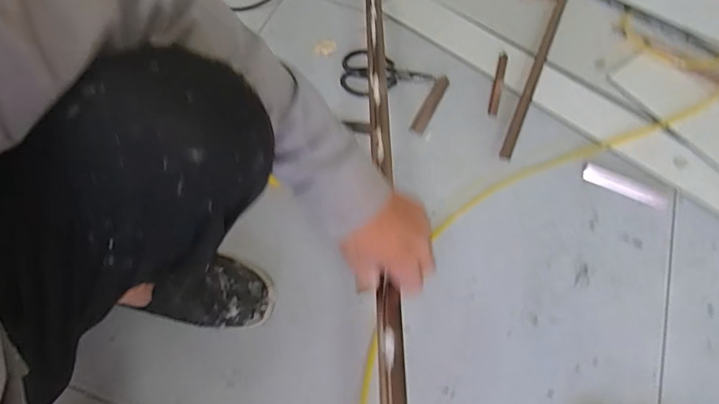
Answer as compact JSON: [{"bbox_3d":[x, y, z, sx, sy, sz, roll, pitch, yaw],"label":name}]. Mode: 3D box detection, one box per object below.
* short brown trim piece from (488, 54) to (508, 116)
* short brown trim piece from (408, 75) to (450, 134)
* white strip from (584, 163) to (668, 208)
[{"bbox_3d":[0.253,-0.215,0.832,0.017,0.007,0.140,16,63,6],"label":"short brown trim piece"},{"bbox_3d":[0.129,-0.176,0.830,0.026,0.010,0.138,26,65,10],"label":"short brown trim piece"},{"bbox_3d":[0.439,-0.025,0.757,0.135,0.004,0.030,27,65,11],"label":"white strip"}]

